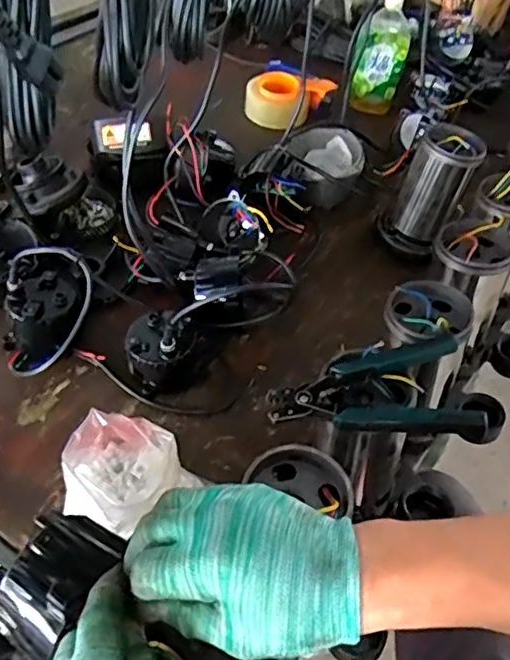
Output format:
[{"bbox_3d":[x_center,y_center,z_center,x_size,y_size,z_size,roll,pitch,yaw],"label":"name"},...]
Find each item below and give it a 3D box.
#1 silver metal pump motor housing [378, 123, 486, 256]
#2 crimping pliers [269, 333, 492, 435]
[{"bbox_3d":[0.255,-0.199,0.913,0.109,0.174,0.087,21,50,11],"label":"silver metal pump motor housing"},{"bbox_3d":[0.101,0.049,0.554,0.175,0.051,0.123,2,49,-5],"label":"crimping pliers"}]

